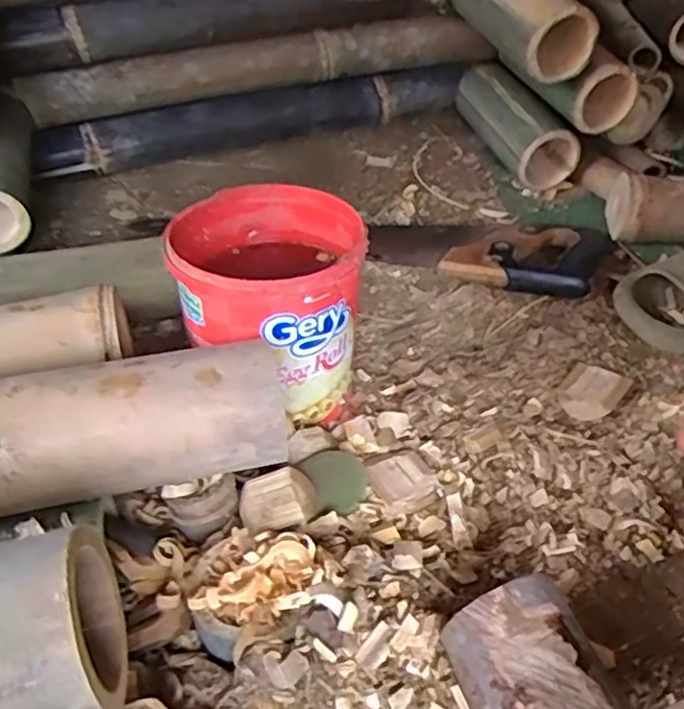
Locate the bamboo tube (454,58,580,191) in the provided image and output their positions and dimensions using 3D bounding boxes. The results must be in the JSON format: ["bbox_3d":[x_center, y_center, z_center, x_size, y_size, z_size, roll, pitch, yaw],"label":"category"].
[{"bbox_3d":[0.203,-0.287,0.835,0.075,0.071,0.187,-18,58,-18],"label":"bamboo tube"}]

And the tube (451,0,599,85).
[{"bbox_3d":[0.189,-0.378,0.745,0.089,0.085,0.201,-9,43,-9],"label":"tube"}]

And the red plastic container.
[{"bbox_3d":[-0.054,-0.034,0.540,0.139,0.157,0.140,0,42,0],"label":"red plastic container"}]

